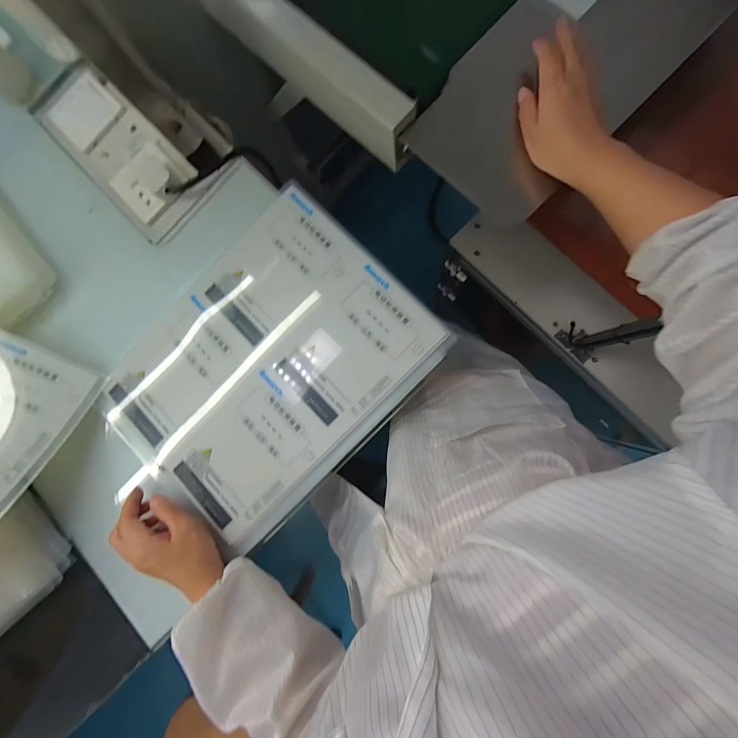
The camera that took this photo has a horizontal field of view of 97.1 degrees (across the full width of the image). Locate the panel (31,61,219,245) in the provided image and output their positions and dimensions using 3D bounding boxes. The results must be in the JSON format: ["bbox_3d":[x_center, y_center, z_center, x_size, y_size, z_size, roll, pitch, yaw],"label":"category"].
[{"bbox_3d":[-0.361,-0.315,0.463,0.290,0.026,0.122,41,92,7],"label":"panel"}]

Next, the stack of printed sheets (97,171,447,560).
[{"bbox_3d":[-0.140,-0.011,0.417,0.379,0.037,0.313,-44,81,2],"label":"stack of printed sheets"}]

